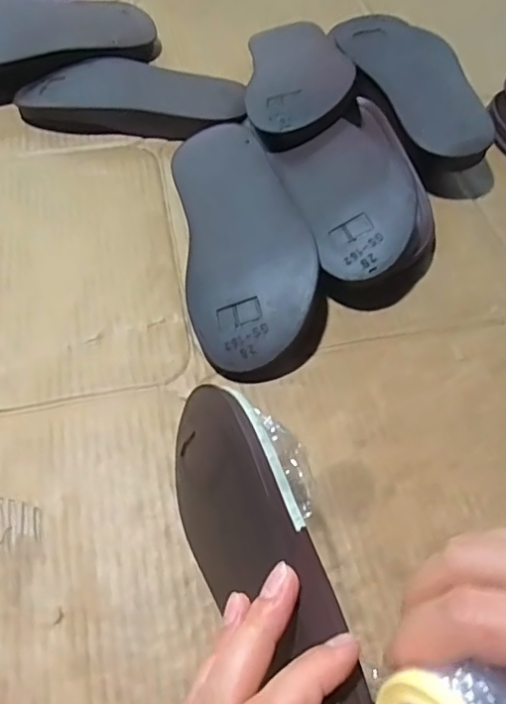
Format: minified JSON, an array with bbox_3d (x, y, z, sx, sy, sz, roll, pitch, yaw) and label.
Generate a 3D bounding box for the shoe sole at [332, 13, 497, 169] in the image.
[{"bbox_3d":[0.129,-0.225,0.459,0.080,0.020,0.201,-11,59,-8],"label":"shoe sole"}]

